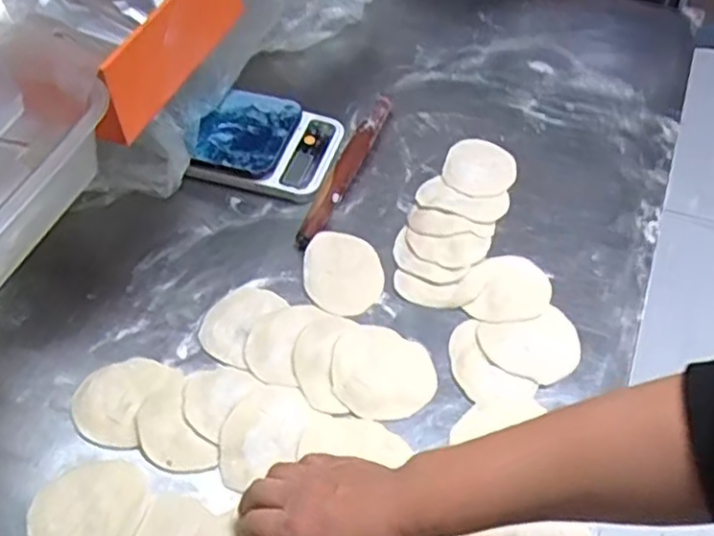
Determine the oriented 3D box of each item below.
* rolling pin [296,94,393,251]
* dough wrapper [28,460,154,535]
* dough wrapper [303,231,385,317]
[{"bbox_3d":[-0.011,-0.122,0.853,0.024,0.025,0.252,17,54,16],"label":"rolling pin"},{"bbox_3d":[-0.231,0.209,0.611,0.097,0.004,0.093,-2,51,2],"label":"dough wrapper"},{"bbox_3d":[-0.015,0.006,0.777,0.082,0.008,0.108,-9,56,-7],"label":"dough wrapper"}]

